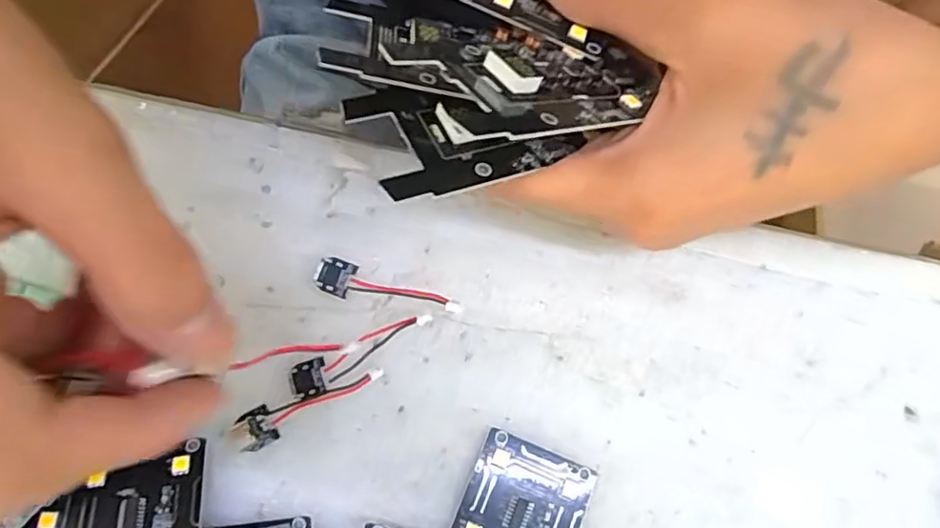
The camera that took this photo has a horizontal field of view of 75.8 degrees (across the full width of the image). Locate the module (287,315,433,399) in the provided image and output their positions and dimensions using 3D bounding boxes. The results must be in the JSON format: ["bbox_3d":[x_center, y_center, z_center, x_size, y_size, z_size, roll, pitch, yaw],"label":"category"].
[{"bbox_3d":[-0.037,0.030,0.202,0.050,0.007,0.011,-27,84,-5],"label":"module"}]

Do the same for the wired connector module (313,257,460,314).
[{"bbox_3d":[-0.029,0.010,0.207,0.050,0.006,0.012,19,83,1],"label":"wired connector module"}]

